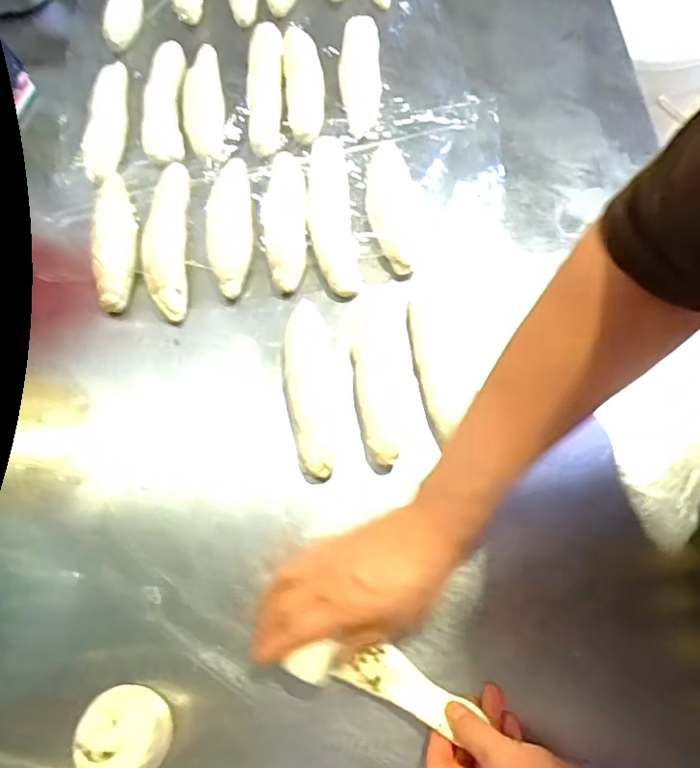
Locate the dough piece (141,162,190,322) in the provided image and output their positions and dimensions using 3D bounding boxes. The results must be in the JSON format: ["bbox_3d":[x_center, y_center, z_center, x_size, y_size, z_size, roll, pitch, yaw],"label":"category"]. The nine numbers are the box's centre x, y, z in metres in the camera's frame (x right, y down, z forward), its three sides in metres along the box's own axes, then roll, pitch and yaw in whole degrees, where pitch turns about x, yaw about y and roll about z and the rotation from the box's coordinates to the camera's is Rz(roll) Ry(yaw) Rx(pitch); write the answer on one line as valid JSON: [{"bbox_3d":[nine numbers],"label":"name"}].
[{"bbox_3d":[-0.172,-0.139,0.574,0.044,0.033,0.159,-5,67,3],"label":"dough piece"}]

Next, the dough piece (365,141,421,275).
[{"bbox_3d":[0.040,-0.165,0.559,0.046,0.031,0.125,-5,67,3],"label":"dough piece"}]

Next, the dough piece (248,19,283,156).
[{"bbox_3d":[-0.088,-0.315,0.630,0.034,0.018,0.175,-3,67,4],"label":"dough piece"}]

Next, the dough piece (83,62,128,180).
[{"bbox_3d":[-0.252,-0.282,0.632,0.036,0.031,0.144,-2,68,5],"label":"dough piece"}]

